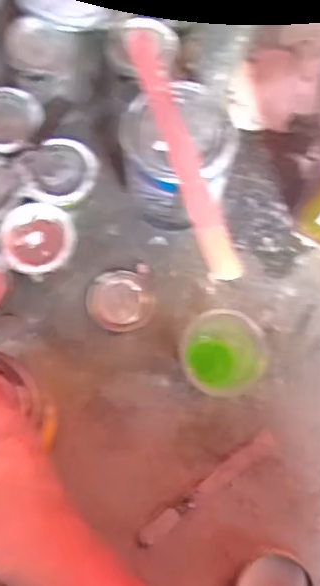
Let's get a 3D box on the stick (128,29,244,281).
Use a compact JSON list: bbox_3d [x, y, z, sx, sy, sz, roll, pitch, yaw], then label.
[{"bbox_3d":[0.020,-0.133,0.532,0.027,0.014,0.261,-17,77,-6],"label":"stick"}]

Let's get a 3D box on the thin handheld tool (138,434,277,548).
[{"bbox_3d":[0.049,0.194,0.573,0.166,0.005,0.018,-35,78,-12],"label":"thin handheld tool"}]

